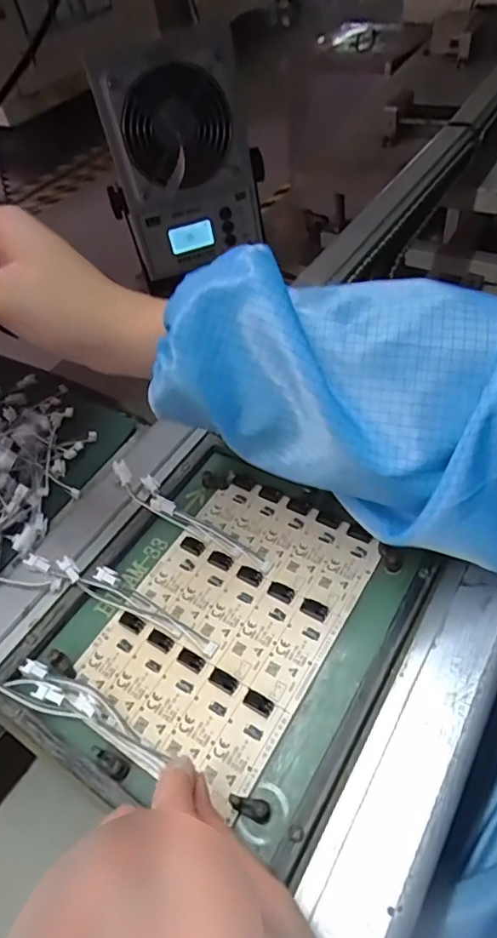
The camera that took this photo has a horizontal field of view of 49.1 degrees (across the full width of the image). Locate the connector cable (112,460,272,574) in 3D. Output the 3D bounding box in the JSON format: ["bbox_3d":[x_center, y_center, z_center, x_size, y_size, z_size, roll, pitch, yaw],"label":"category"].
[{"bbox_3d":[-0.044,0.032,0.382,0.135,0.023,0.022,30,58,27],"label":"connector cable"}]

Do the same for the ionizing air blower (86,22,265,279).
[{"bbox_3d":[-0.070,-0.334,0.594,0.155,0.216,0.086,-26,47,-9],"label":"ionizing air blower"}]

